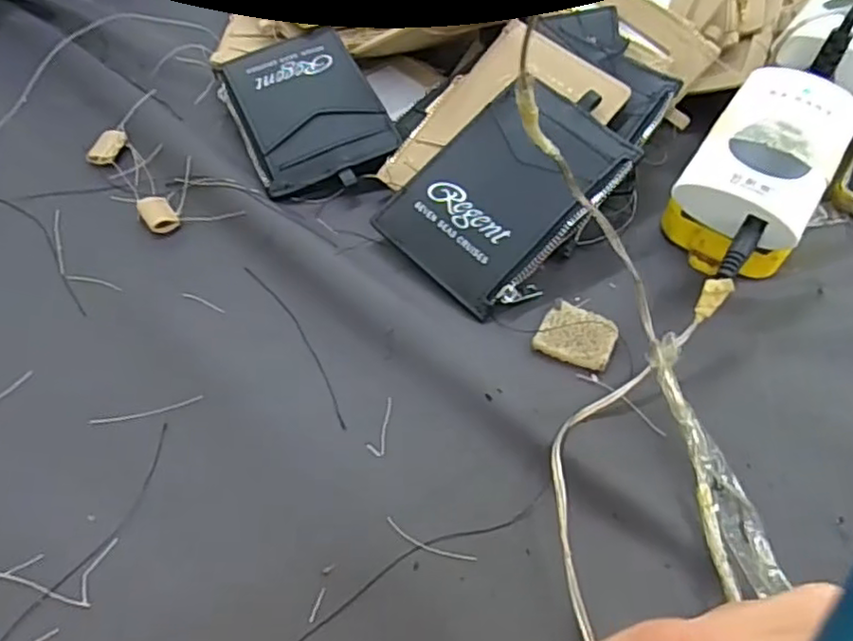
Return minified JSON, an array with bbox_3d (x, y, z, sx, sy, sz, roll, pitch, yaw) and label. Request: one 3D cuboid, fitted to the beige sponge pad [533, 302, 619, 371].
[{"bbox_3d":[0.065,0.006,0.285,0.031,0.004,0.027,24,55,12],"label":"beige sponge pad"}]

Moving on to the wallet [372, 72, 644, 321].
[{"bbox_3d":[0.037,-0.062,0.307,0.076,0.010,0.110,41,83,20],"label":"wallet"}]

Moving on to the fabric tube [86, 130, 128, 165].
[{"bbox_3d":[-0.167,-0.090,0.344,0.013,0.007,0.022,14,53,5],"label":"fabric tube"}]

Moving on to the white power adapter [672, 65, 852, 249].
[{"bbox_3d":[0.154,-0.076,0.295,0.054,0.027,0.091,31,57,17],"label":"white power adapter"}]

